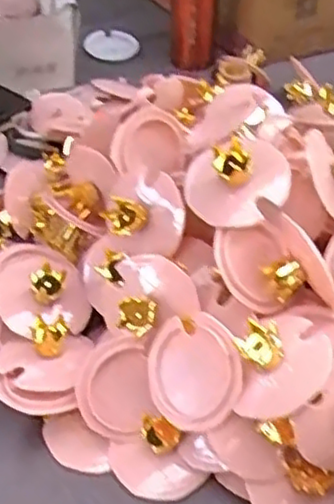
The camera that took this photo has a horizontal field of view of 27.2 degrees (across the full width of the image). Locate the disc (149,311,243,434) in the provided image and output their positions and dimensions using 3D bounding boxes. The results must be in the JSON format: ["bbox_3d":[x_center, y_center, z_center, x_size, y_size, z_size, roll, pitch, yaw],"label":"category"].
[{"bbox_3d":[0.017,0.080,0.460,0.070,0.073,0.009,5,-8,41],"label":"disc"}]

